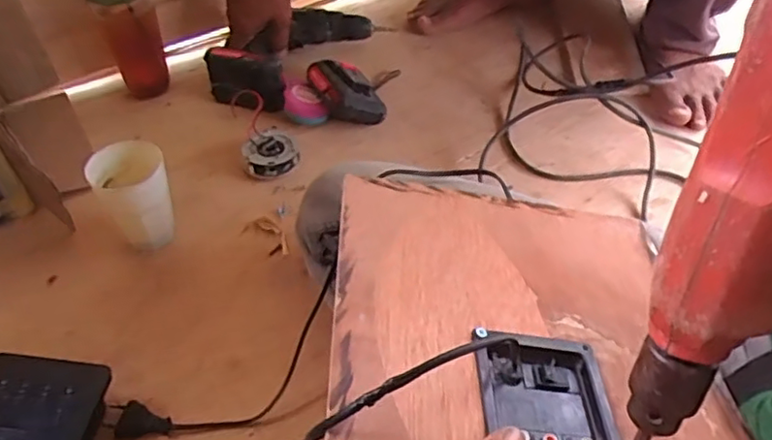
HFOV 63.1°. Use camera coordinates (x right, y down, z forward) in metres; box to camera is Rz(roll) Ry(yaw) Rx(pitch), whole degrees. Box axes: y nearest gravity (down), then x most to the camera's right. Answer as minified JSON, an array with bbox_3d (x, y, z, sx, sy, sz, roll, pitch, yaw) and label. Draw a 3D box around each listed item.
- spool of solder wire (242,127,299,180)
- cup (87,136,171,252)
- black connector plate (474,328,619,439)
[{"bbox_3d":[-0.142,-0.084,0.775,0.063,0.029,0.060,0,47,0],"label":"spool of solder wire"},{"bbox_3d":[-0.261,-0.020,0.665,0.070,0.114,0.062,-15,49,-13],"label":"cup"},{"bbox_3d":[0.092,0.105,0.358,0.074,0.020,0.092,1,47,2],"label":"black connector plate"}]

